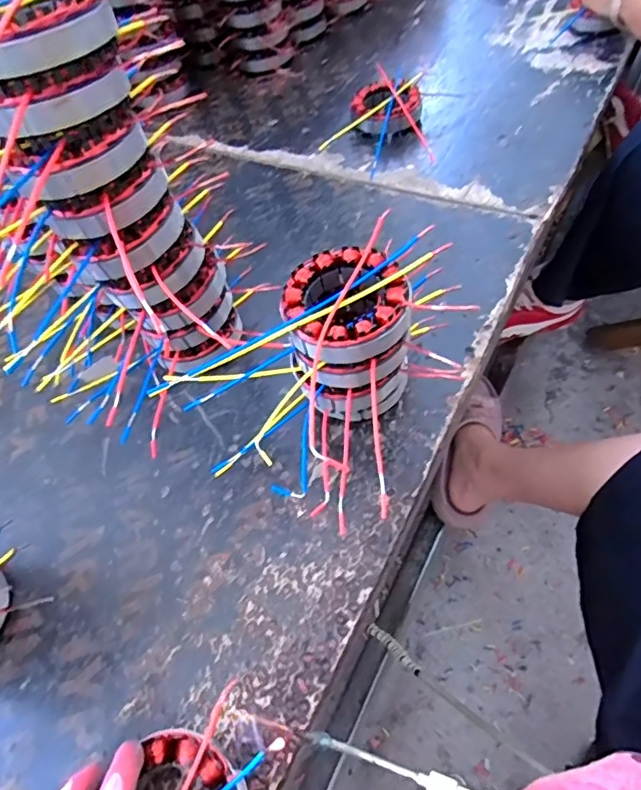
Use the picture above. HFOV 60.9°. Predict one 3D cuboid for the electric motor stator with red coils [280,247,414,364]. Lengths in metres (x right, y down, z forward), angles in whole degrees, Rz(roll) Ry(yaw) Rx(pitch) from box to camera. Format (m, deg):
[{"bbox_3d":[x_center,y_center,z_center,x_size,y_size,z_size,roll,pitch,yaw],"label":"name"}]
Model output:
[{"bbox_3d":[0.016,-0.064,0.372,0.084,0.029,0.084,-2,57,3],"label":"electric motor stator with red coils"}]

